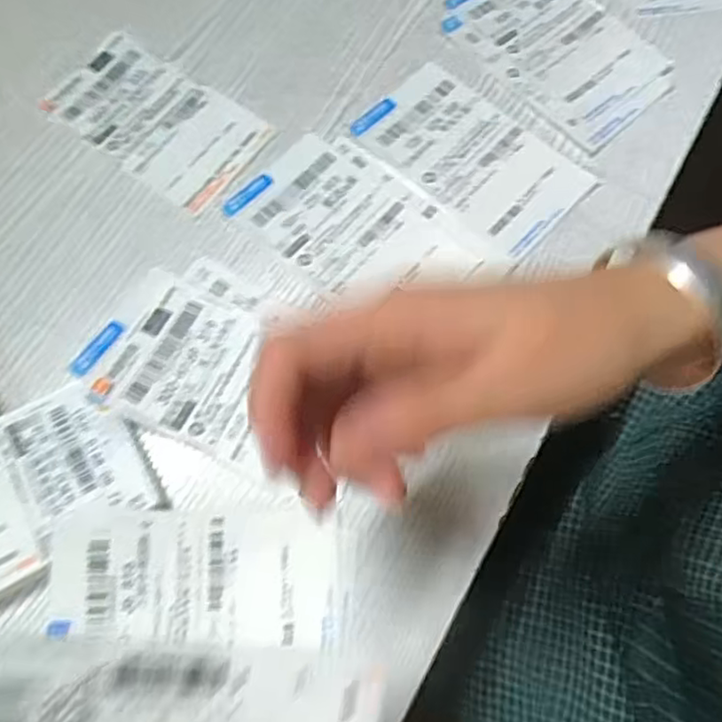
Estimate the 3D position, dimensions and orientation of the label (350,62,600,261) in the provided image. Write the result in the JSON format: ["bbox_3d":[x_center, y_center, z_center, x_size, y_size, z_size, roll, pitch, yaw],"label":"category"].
[{"bbox_3d":[0.064,-0.122,0.381,0.129,0.004,0.076,42,76,14],"label":"label"}]

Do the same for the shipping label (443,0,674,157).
[{"bbox_3d":[0.123,-0.201,0.407,0.086,0.004,0.143,-41,75,-13],"label":"shipping label"}]

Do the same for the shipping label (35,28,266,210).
[{"bbox_3d":[-0.125,-0.146,0.388,0.125,0.005,0.073,34,74,12],"label":"shipping label"}]

